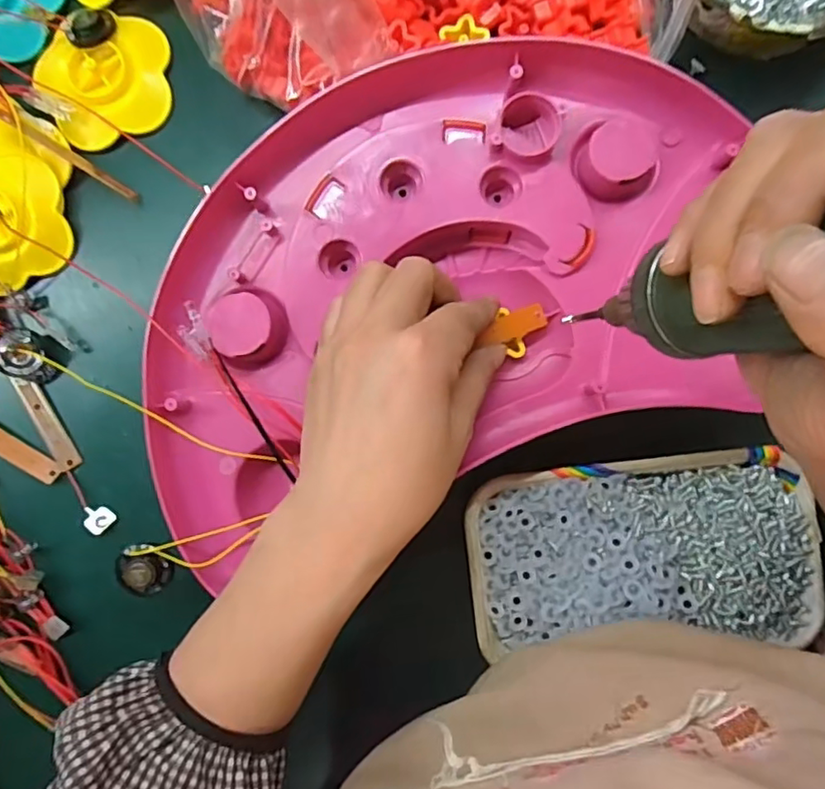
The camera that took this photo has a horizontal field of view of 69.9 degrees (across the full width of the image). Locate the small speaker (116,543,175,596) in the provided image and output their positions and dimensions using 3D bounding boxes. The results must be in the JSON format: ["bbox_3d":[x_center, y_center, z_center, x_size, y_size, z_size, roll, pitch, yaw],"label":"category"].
[{"bbox_3d":[-0.133,0.087,0.292,0.026,0.009,0.026,-5,88,2],"label":"small speaker"}]

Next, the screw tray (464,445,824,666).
[{"bbox_3d":[0.119,0.083,0.305,0.175,0.023,0.096,-6,90,2],"label":"screw tray"}]

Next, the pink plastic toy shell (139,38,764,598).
[{"bbox_3d":[0.005,-0.053,0.300,0.294,0.036,0.219,-16,90,2],"label":"pink plastic toy shell"}]

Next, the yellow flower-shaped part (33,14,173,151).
[{"bbox_3d":[-0.172,-0.178,0.336,0.070,0.013,0.066,0,88,3],"label":"yellow flower-shaped part"}]

